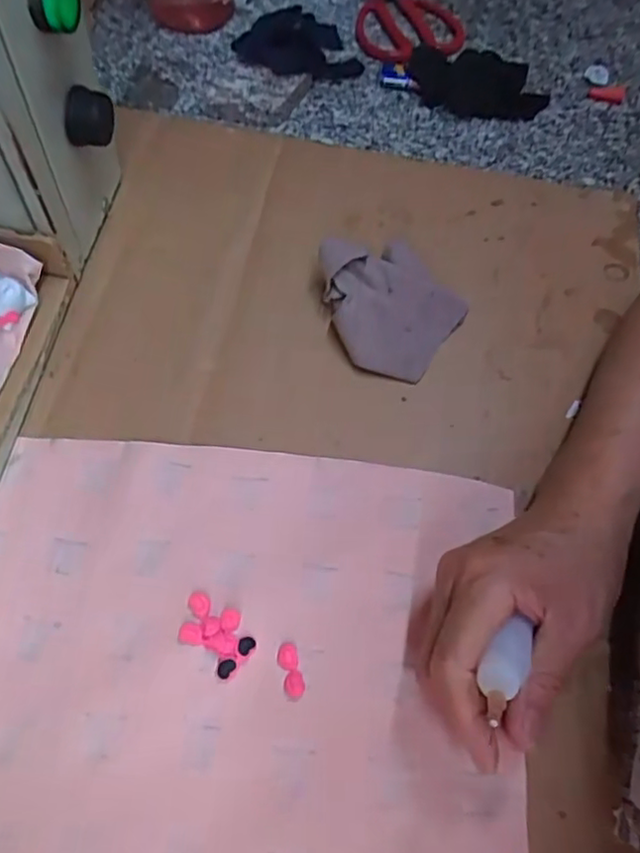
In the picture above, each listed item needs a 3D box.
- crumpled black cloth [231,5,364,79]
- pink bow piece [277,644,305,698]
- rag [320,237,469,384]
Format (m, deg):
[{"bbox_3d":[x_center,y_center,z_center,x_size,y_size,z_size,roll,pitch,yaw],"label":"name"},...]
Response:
[{"bbox_3d":[-0.010,-0.301,0.499,0.103,0.042,0.038,-1,60,-20],"label":"crumpled black cloth"},{"bbox_3d":[-0.014,0.118,0.307,0.010,0.005,0.024,-12,64,-10],"label":"pink bow piece"},{"bbox_3d":[0.047,-0.081,0.395,0.083,0.039,0.092,-27,68,-17],"label":"rag"}]

